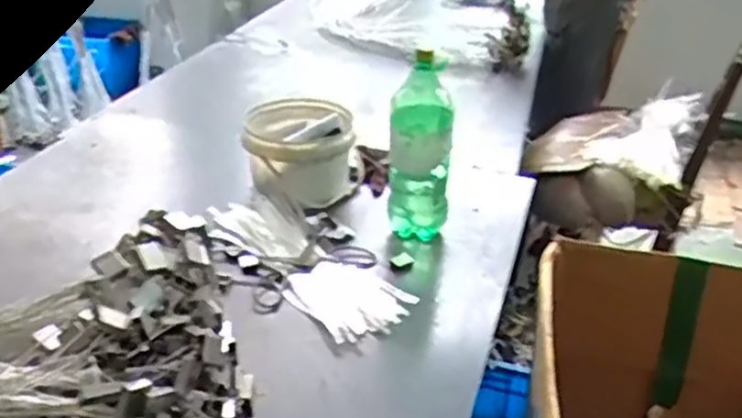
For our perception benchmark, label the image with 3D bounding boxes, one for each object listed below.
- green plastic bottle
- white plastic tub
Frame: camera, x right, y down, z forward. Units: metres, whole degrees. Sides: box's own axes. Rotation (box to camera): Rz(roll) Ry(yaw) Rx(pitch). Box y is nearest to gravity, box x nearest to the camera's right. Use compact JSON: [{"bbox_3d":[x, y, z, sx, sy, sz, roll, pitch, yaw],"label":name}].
[{"bbox_3d":[0.079,-0.076,1.179,0.099,0.321,0.081,2,28,2],"label":"green plastic bottle"},{"bbox_3d":[-0.127,-0.112,1.373,0.217,0.132,0.237,0,28,-2],"label":"white plastic tub"}]

